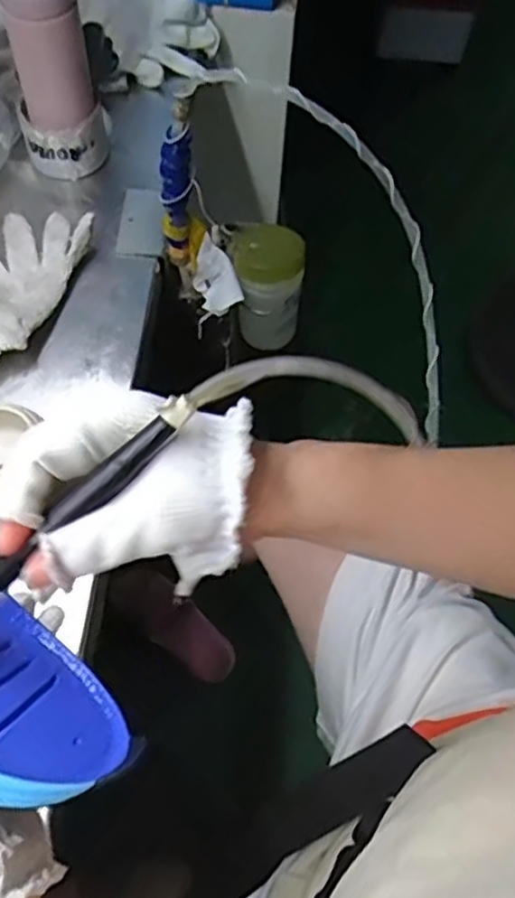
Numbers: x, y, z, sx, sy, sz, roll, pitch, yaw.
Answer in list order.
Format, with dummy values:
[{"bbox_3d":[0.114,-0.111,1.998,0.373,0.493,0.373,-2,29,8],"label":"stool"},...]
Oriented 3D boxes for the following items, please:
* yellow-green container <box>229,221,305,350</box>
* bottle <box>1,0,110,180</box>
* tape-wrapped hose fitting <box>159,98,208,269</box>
[{"bbox_3d":[0.009,-0.179,0.803,0.076,0.143,0.081,1,62,-3],"label":"yellow-green container"},{"bbox_3d":[-0.190,-0.358,0.655,0.079,0.230,0.060,-9,61,-4],"label":"bottle"},{"bbox_3d":[-0.066,-0.222,0.623,0.038,0.193,0.030,-2,62,-4],"label":"tape-wrapped hose fitting"}]

